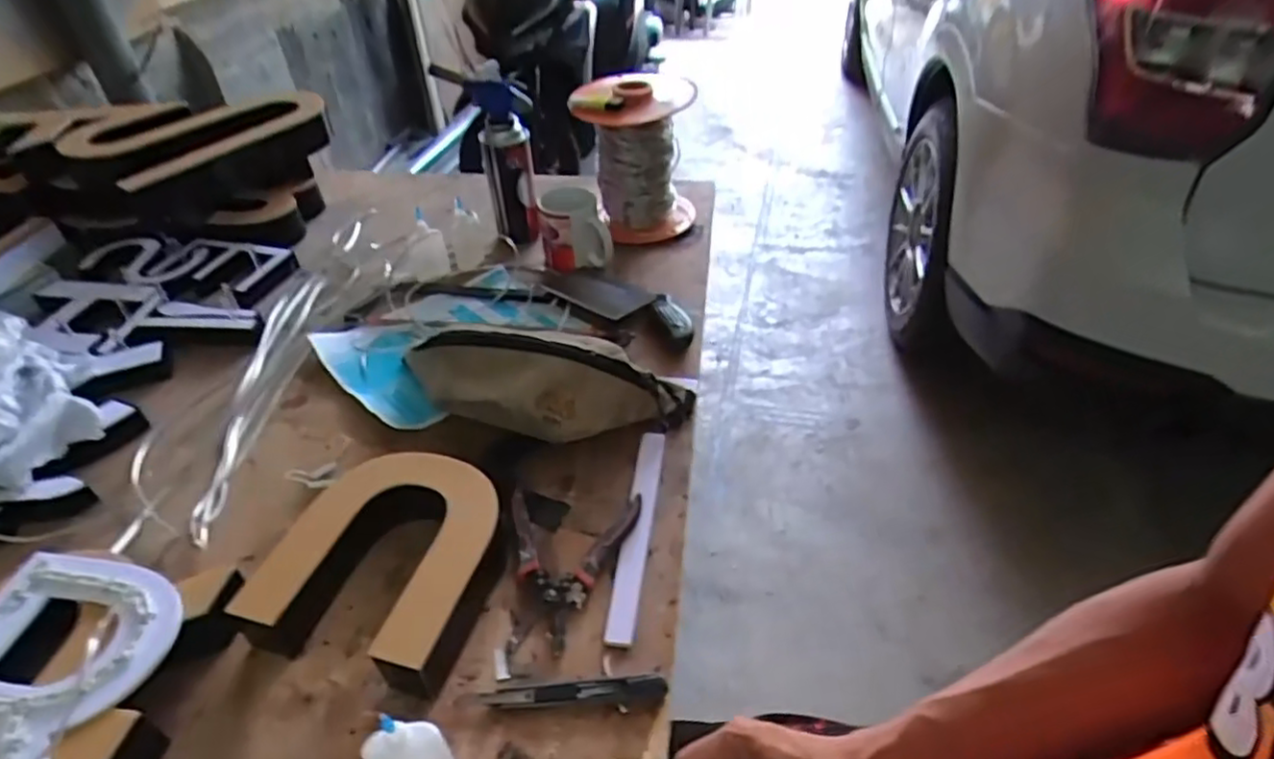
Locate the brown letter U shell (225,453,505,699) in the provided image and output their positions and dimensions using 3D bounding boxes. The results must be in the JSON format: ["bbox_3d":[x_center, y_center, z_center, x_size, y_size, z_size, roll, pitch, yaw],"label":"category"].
[{"bbox_3d":[-0.206,0.148,0.579,0.165,0.063,0.182,10,43,14],"label":"brown letter U shell"}]

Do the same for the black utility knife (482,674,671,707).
[{"bbox_3d":[-0.047,0.237,0.515,0.135,0.009,0.018,-5,41,-3],"label":"black utility knife"}]

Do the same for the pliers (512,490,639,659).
[{"bbox_3d":[-0.062,0.159,0.593,0.115,0.016,0.141,2,41,5],"label":"pliers"}]

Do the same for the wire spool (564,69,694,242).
[{"bbox_3d":[-0.001,-0.344,1.039,0.176,0.208,0.171,-2,41,1],"label":"wire spool"}]

